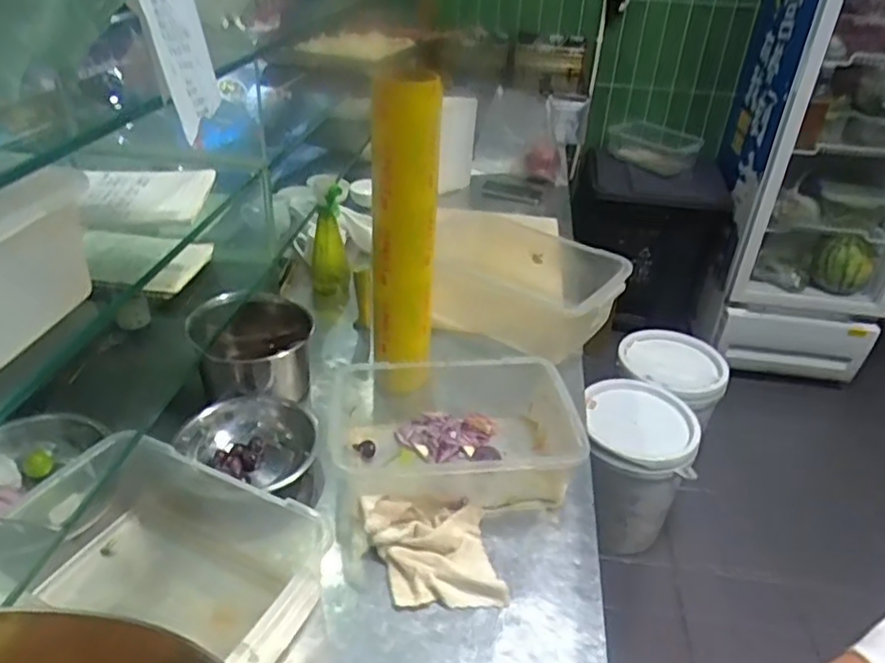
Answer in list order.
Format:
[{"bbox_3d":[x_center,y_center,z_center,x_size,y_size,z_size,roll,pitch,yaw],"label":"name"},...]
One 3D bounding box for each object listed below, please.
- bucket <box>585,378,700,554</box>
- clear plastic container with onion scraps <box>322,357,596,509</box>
[{"bbox_3d":[0.499,0.354,1.742,0.279,0.372,0.296,2,33,-1],"label":"bucket"},{"bbox_3d":[0.010,0.126,0.878,0.326,0.099,0.217,4,33,1],"label":"clear plastic container with onion scraps"}]

